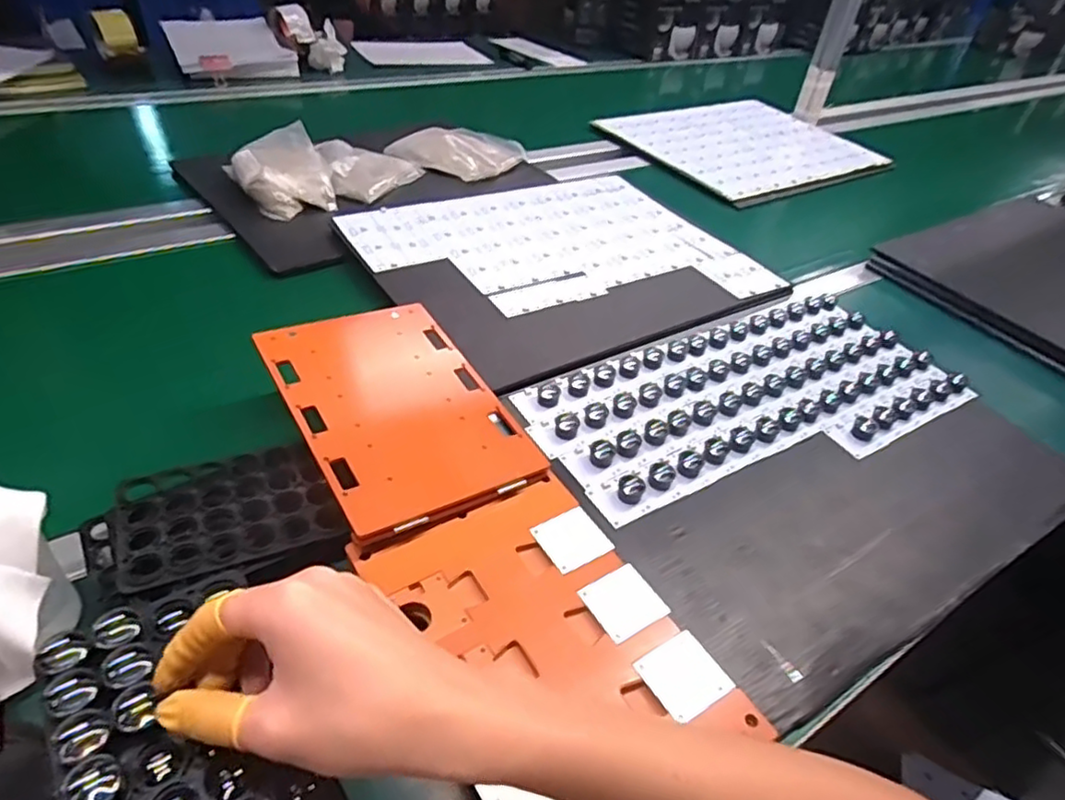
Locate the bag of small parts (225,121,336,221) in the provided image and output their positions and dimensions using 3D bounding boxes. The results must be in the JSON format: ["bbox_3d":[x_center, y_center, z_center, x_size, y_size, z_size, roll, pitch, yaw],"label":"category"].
[{"bbox_3d":[-0.344,-0.316,0.903,0.118,0.046,0.167,-20,47,-29],"label":"bag of small parts"}]

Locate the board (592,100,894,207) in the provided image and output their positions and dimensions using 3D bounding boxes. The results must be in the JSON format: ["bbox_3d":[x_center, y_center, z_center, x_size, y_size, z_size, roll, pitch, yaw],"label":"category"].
[{"bbox_3d":[0.406,-0.507,1.276,0.483,0.019,0.382,-22,48,-31],"label":"board"}]

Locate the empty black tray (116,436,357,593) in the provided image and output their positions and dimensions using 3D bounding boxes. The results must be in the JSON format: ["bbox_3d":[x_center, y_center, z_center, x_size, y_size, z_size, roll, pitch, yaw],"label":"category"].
[{"bbox_3d":[-0.221,0.078,0.480,0.142,0.011,0.097,-12,43,-22],"label":"empty black tray"}]

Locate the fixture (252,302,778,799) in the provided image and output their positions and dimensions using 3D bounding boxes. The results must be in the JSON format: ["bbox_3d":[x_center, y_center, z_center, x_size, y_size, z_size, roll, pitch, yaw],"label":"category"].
[{"bbox_3d":[-0.048,0.083,0.485,0.165,0.066,0.455,-19,47,-28],"label":"fixture"}]

